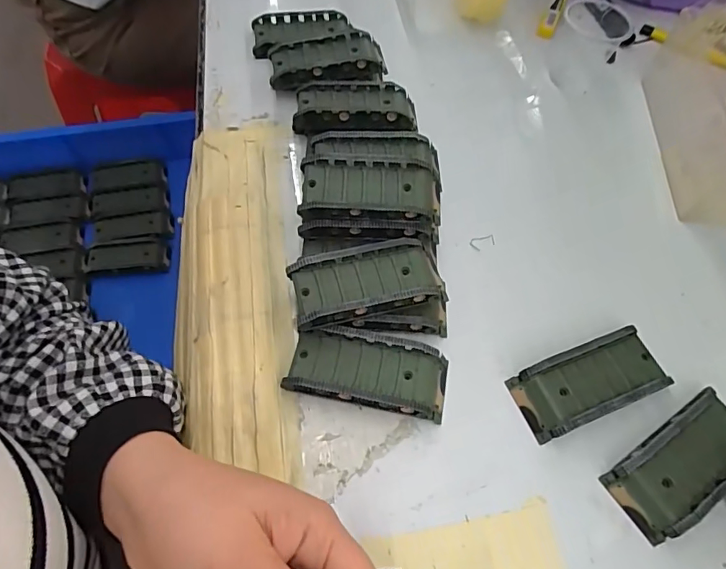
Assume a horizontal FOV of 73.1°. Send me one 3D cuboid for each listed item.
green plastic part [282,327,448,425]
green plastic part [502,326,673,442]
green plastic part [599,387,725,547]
[{"bbox_3d":[0.005,0.054,0.304,0.096,0.021,0.043,11,61,2],"label":"green plastic part"},{"bbox_3d":[0.144,0.062,0.311,0.096,0.019,0.042,-18,64,-13],"label":"green plastic part"},{"bbox_3d":[0.191,0.104,0.290,0.096,0.019,0.044,-30,67,-19],"label":"green plastic part"}]

